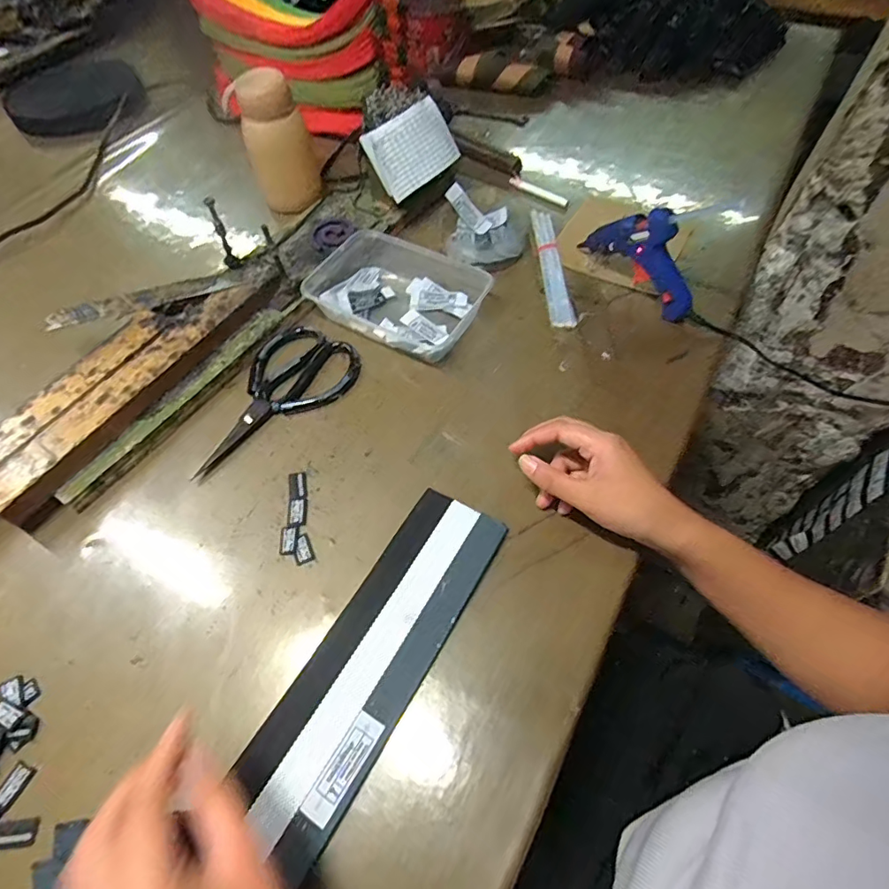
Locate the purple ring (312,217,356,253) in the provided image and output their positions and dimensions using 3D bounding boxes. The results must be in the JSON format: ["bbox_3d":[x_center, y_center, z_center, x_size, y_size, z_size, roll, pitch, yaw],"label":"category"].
[{"bbox_3d":[-0.128,-0.244,0.587,0.047,0.009,0.050,-4,58,0],"label":"purple ring"}]

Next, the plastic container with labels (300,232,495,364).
[{"bbox_3d":[-0.056,-0.162,0.538,0.185,0.034,0.120,25,62,17],"label":"plastic container with labels"}]

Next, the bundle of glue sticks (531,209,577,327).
[{"bbox_3d":[0.118,-0.196,0.562,0.022,0.017,0.182,-4,58,0],"label":"bundle of glue sticks"}]

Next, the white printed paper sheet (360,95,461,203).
[{"bbox_3d":[-0.035,-0.332,0.569,0.098,0.072,0.016,-42,37,-13],"label":"white printed paper sheet"}]

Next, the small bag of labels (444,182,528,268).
[{"bbox_3d":[0.043,-0.244,0.581,0.099,0.038,0.086,13,59,10],"label":"small bag of labels"}]

